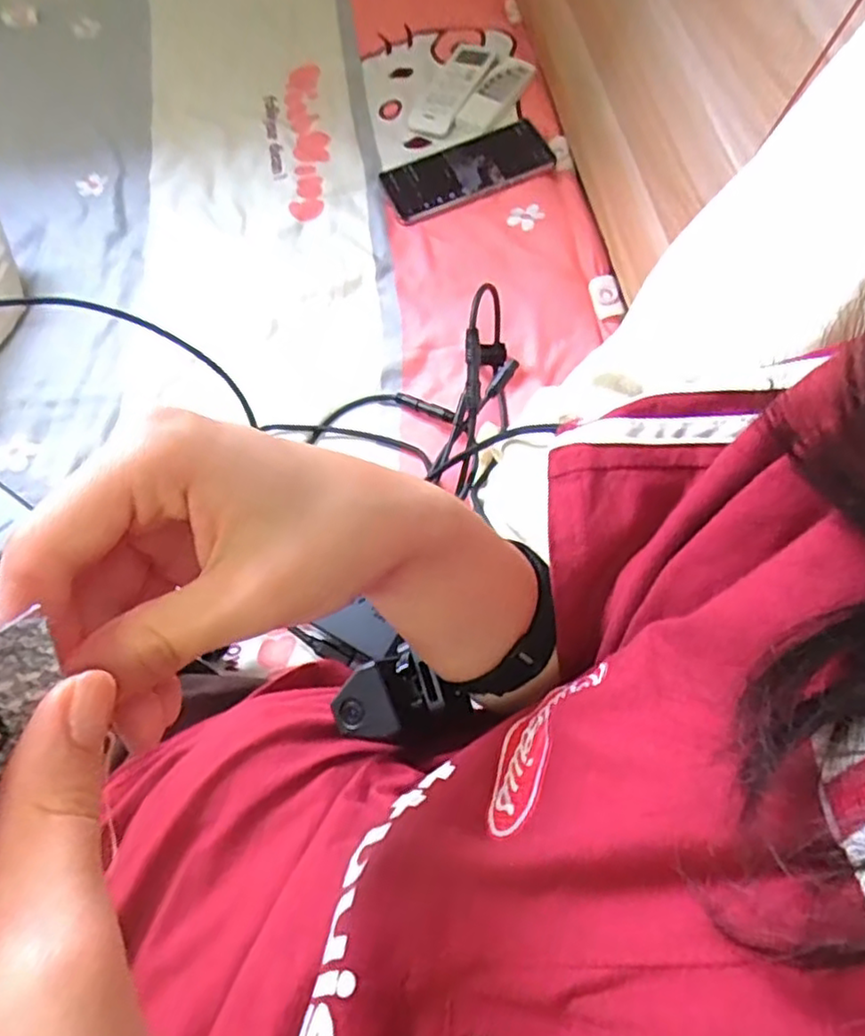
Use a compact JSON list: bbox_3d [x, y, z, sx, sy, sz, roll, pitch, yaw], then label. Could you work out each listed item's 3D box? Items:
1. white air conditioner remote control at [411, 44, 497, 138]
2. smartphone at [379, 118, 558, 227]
[{"bbox_3d":[0.020,-0.457,0.723,0.056,0.010,0.126,22,74,18],"label":"white air conditioner remote control"},{"bbox_3d":[0.034,-0.352,0.680,0.166,0.011,0.086,-20,63,0],"label":"smartphone"}]

